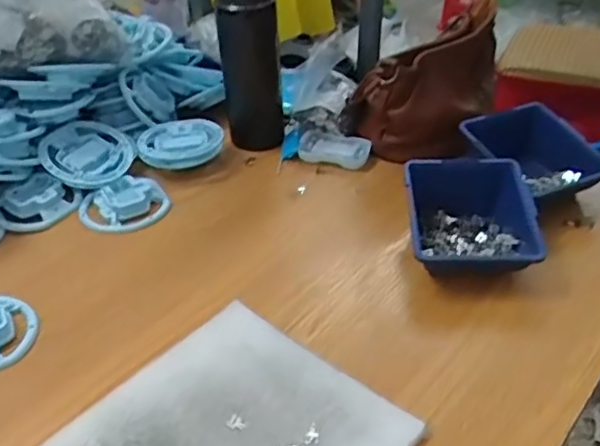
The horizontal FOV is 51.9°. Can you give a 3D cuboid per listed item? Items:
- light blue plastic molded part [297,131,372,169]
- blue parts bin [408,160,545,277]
[{"bbox_3d":[0.044,-0.096,0.794,0.093,0.023,0.045,13,41,17],"label":"light blue plastic molded part"},{"bbox_3d":[0.175,0.002,0.629,0.126,0.069,0.134,0,39,1],"label":"blue parts bin"}]

